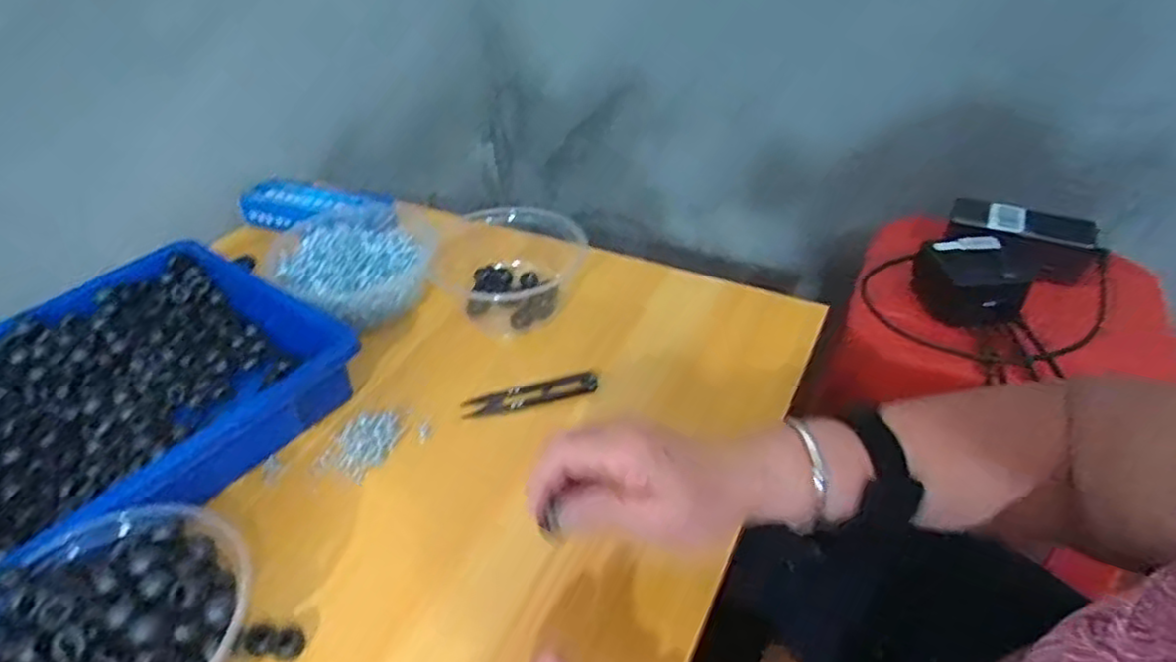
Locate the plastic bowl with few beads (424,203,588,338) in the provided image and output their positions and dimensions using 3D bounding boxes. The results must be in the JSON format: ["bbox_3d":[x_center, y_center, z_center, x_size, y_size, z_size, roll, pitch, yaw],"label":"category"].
[{"bbox_3d":[-0.066,-0.056,0.614,0.113,0.047,0.139,-24,44,-25],"label":"plastic bowl with few beads"}]

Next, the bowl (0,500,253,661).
[{"bbox_3d":[-0.237,0.160,0.353,0.125,0.073,0.128,5,39,9],"label":"bowl"}]

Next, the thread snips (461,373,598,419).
[{"bbox_3d":[-0.043,0.046,0.524,0.101,0.009,0.024,-8,39,-7],"label":"thread snips"}]

